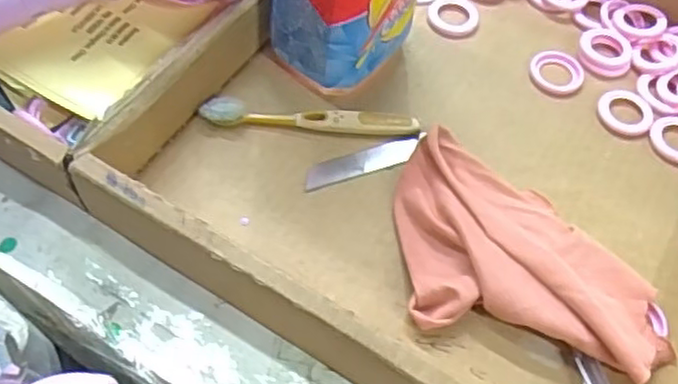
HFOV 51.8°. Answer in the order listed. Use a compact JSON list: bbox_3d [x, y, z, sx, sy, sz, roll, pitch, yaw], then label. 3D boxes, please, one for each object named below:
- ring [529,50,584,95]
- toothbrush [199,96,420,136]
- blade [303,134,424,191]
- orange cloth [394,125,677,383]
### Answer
[{"bbox_3d":[0.154,-0.086,0.493,0.037,0.004,0.037,2,59,-4],"label":"ring"},{"bbox_3d":[-0.017,-0.048,0.446,0.137,0.011,0.017,3,59,-3],"label":"toothbrush"},{"bbox_3d":[0.017,-0.020,0.441,0.082,0.004,0.019,-16,62,-14],"label":"blade"},{"bbox_3d":[0.110,0.030,0.397,0.161,0.031,0.122,17,59,5],"label":"orange cloth"}]

